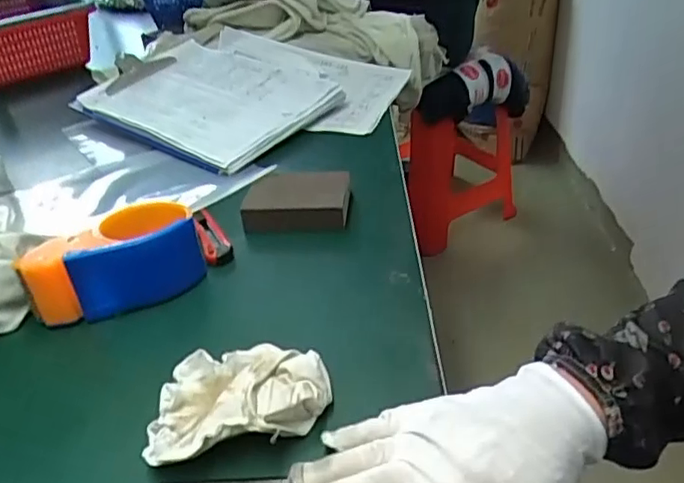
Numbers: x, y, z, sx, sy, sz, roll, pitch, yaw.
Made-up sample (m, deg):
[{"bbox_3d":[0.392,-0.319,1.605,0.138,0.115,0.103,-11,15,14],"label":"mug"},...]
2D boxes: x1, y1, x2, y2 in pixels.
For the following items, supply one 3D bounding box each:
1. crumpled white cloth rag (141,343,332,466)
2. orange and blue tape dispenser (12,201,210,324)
[{"bbox_3d":[-0.065,0.092,0.377,0.112,0.044,0.080,-10,36,-7],"label":"crumpled white cloth rag"},{"bbox_3d":[-0.186,0.017,0.493,0.134,0.066,0.069,-24,40,-25],"label":"orange and blue tape dispenser"}]

